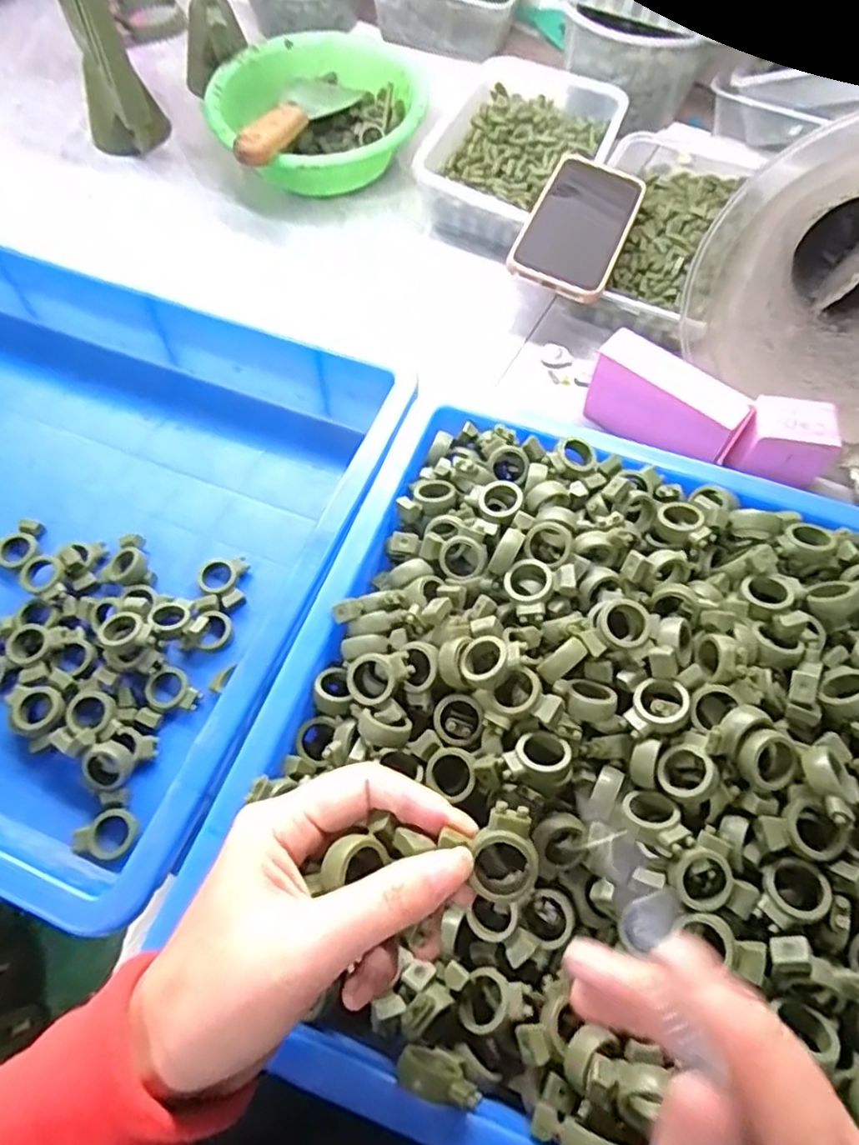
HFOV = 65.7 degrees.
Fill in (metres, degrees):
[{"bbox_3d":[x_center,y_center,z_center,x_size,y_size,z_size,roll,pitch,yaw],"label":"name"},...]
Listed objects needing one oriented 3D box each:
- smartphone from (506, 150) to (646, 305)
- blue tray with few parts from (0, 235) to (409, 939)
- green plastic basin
[{"bbox_3d":[0.127,-0.295,0.551,0.078,0.013,0.176,21,65,9],"label":"smartphone"},{"bbox_3d":[-0.337,-0.060,0.458,0.575,0.089,0.365,21,64,9],"label":"blue tray with few parts"},{"bbox_3d":[-0.109,-0.439,0.646,0.192,0.066,0.192,1,64,-1],"label":"green plastic basin"}]

